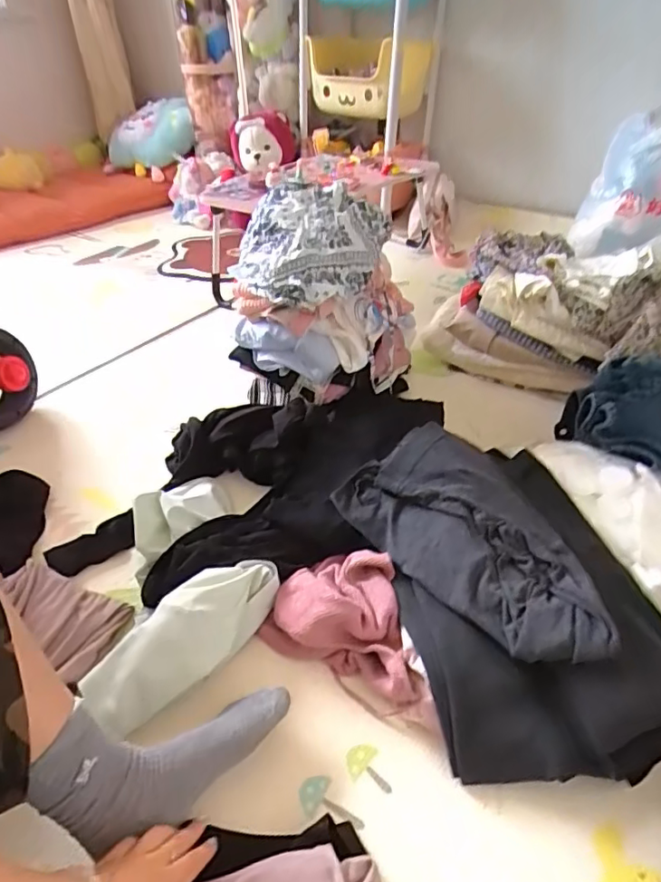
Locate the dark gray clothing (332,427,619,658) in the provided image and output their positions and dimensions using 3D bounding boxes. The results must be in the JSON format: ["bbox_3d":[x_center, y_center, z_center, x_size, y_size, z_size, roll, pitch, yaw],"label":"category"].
[{"bbox_3d":[0.177,0.114,0.679,0.171,0.068,0.363,-25,44,-26],"label":"dark gray clothing"}]

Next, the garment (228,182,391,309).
[{"bbox_3d":[-0.042,-0.312,0.865,0.223,0.110,0.213,11,41,17],"label":"garment"}]

